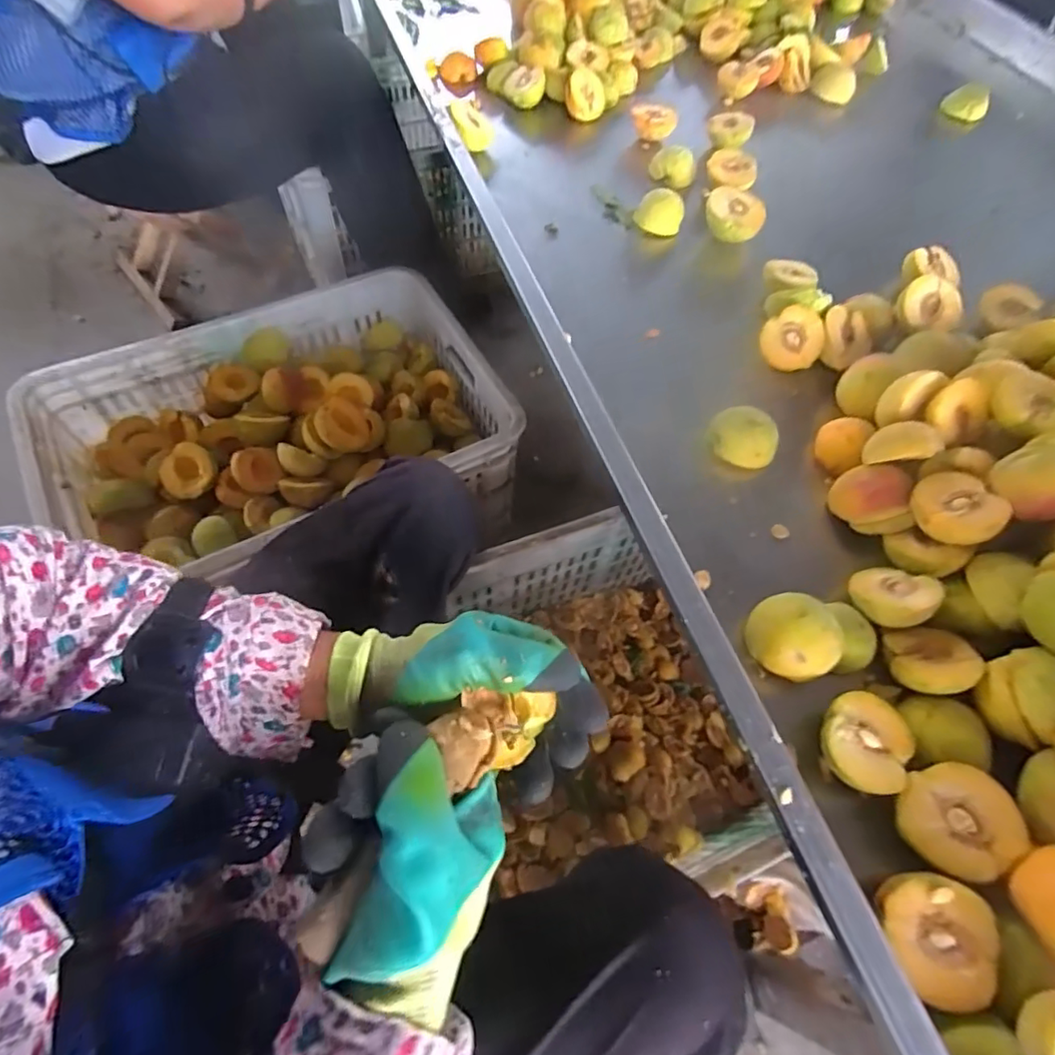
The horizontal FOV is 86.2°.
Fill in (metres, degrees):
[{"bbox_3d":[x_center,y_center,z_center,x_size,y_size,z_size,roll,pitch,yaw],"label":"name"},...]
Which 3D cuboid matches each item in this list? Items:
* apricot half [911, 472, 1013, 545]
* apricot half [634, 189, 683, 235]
[{"bbox_3d":[0.337,-0.015,0.442,0.060,0.018,0.060,-10,53,14],"label":"apricot half"},{"bbox_3d":[0.162,-0.389,0.694,0.060,0.023,0.053,21,105,11],"label":"apricot half"}]

